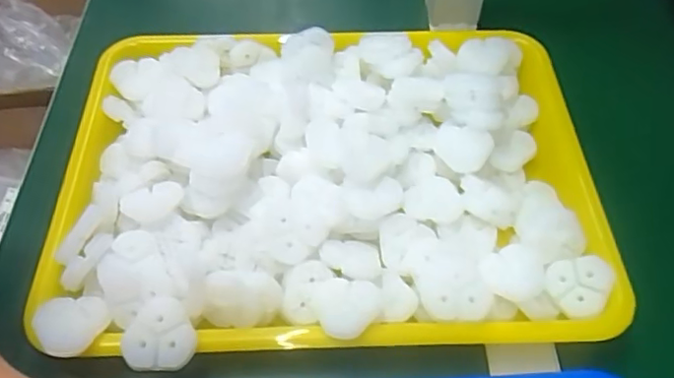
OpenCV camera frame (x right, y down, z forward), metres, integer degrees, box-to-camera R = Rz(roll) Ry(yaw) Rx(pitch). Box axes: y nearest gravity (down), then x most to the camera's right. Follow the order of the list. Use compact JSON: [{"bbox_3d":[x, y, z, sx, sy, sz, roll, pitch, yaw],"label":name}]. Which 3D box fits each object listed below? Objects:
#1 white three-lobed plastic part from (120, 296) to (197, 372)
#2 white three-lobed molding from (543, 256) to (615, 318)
[{"bbox_3d":[-0.092,0.074,0.304,0.037,0.010,0.036,-1,54,-2],"label":"white three-lobed plastic part"},{"bbox_3d":[0.139,0.056,0.336,0.036,0.006,0.034,-12,61,21],"label":"white three-lobed molding"}]

